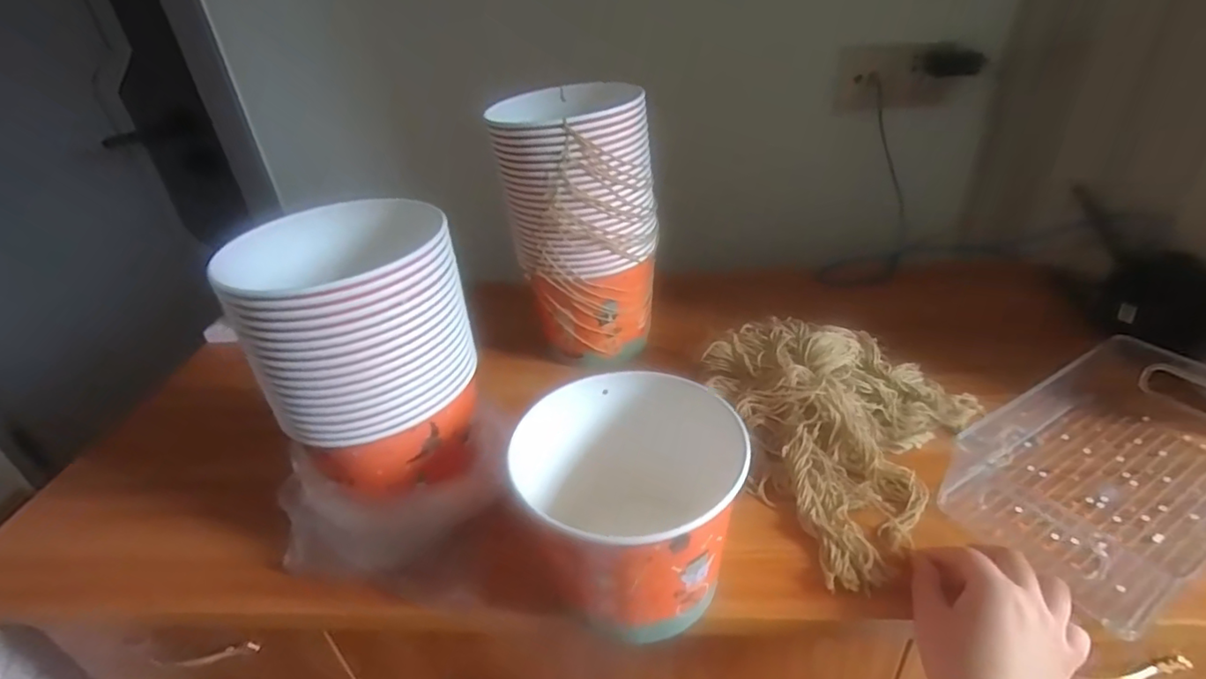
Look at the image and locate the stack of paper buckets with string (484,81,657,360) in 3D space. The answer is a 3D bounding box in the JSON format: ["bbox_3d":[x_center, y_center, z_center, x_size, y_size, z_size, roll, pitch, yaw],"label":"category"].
[{"bbox_3d":[-0.023,-0.130,0.668,0.165,0.283,0.158,-5,32,-1],"label":"stack of paper buckets with string"}]

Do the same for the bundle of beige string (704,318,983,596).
[{"bbox_3d":[0.205,0.064,0.561,0.231,0.065,0.284,22,41,35],"label":"bundle of beige string"}]

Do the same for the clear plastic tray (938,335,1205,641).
[{"bbox_3d":[0.444,0.089,0.504,0.315,0.065,0.174,-21,36,-24],"label":"clear plastic tray"}]

